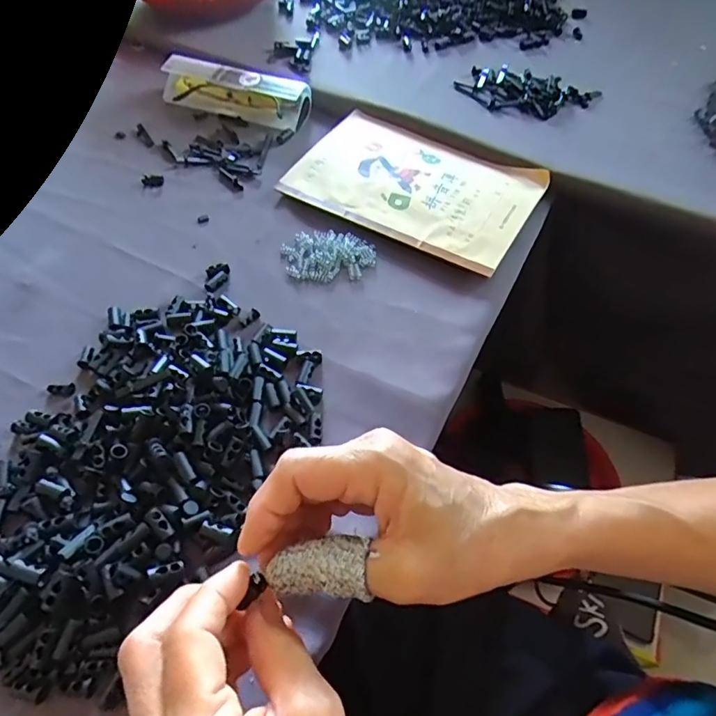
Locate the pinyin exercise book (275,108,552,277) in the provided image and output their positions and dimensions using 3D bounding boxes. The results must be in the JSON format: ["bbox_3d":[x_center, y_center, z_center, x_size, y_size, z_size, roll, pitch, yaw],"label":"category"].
[{"bbox_3d":[0.049,-0.157,0.465,0.207,0.007,0.140,27,59,17],"label":"pinyin exercise book"}]

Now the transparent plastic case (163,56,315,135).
[{"bbox_3d":[-0.127,-0.270,0.527,0.154,0.033,0.043,16,56,11],"label":"transparent plastic case"}]

